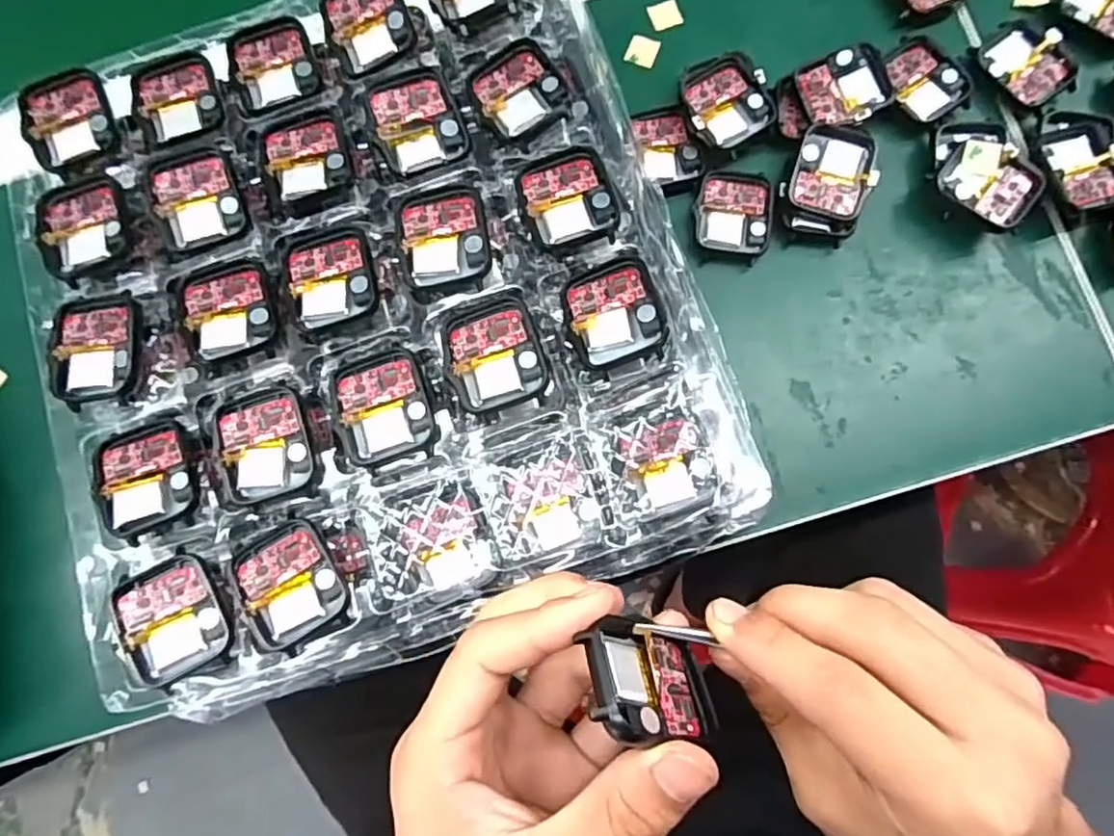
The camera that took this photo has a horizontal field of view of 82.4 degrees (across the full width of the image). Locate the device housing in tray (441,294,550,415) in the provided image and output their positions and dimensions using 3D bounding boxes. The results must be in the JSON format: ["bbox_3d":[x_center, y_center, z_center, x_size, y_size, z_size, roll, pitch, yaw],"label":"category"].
[{"bbox_3d":[-0.026,-0.026,0.254,0.038,0.006,0.044,-17,81,1],"label":"device housing in tray"}]

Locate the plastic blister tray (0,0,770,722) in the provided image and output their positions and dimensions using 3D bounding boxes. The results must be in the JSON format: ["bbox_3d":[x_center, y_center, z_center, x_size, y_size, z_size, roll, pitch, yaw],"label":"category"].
[{"bbox_3d":[-0.085,-0.053,0.267,0.263,0.028,0.289,-18,84,0],"label":"plastic blister tray"}]

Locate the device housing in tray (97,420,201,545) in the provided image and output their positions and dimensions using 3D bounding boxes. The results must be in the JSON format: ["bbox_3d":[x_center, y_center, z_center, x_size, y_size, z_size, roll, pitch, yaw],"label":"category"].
[{"bbox_3d":[-0.167,0.023,0.259,0.037,0.012,0.044,-24,81,-1],"label":"device housing in tray"}]

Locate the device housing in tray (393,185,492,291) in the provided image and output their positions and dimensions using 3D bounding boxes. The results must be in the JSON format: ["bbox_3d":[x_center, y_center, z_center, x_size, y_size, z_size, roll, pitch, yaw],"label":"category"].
[{"bbox_3d":[-0.047,-0.076,0.263,0.037,0.007,0.042,-11,81,2],"label":"device housing in tray"}]

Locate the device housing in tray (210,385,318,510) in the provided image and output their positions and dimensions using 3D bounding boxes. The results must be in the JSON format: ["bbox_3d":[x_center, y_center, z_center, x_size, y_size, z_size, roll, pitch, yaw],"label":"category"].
[{"bbox_3d":[-0.117,0.011,0.255,0.037,0.005,0.043,-15,81,1],"label":"device housing in tray"}]

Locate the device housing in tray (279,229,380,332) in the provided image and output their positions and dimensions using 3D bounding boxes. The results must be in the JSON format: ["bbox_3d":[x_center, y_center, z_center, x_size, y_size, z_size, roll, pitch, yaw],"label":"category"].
[{"bbox_3d":[-0.095,-0.060,0.266,0.037,0.009,0.042,-19,81,0],"label":"device housing in tray"}]

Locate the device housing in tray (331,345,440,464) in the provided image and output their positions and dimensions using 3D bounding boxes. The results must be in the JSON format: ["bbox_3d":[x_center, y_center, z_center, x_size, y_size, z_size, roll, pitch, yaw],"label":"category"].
[{"bbox_3d":[-0.069,-0.006,0.256,0.038,0.009,0.047,-19,81,0],"label":"device housing in tray"}]

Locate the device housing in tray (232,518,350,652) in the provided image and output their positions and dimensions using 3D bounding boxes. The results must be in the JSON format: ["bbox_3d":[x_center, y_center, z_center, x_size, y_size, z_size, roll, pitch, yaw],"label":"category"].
[{"bbox_3d":[-0.104,0.063,0.247,0.037,0.010,0.044,-34,81,-2],"label":"device housing in tray"}]

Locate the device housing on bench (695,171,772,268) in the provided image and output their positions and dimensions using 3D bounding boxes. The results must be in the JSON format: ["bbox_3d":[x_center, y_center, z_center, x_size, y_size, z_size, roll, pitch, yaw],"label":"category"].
[{"bbox_3d":[0.088,-0.101,0.319,0.036,0.008,0.041,5,82,4],"label":"device housing on bench"}]

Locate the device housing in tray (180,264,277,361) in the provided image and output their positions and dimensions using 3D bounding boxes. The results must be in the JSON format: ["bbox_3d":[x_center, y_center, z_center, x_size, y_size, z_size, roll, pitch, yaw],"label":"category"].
[{"bbox_3d":[-0.137,-0.046,0.266,0.035,0.008,0.040,-18,81,0],"label":"device housing in tray"}]

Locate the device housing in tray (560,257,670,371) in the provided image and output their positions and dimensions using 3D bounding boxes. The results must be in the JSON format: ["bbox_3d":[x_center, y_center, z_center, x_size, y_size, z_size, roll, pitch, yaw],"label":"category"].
[{"bbox_3d":[0.022,-0.042,0.253,0.037,0.013,0.042,-14,81,1],"label":"device housing in tray"}]

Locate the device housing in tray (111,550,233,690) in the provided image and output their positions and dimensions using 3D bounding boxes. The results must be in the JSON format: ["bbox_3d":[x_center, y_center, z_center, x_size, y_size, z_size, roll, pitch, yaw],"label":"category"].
[{"bbox_3d":[-0.147,0.077,0.246,0.039,0.011,0.044,-28,81,-1],"label":"device housing in tray"}]

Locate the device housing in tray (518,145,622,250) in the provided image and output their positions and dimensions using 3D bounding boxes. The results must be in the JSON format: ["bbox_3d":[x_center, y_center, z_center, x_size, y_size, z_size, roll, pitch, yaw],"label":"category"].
[{"bbox_3d":[0.004,-0.092,0.264,0.036,0.009,0.042,-16,81,1],"label":"device housing in tray"}]

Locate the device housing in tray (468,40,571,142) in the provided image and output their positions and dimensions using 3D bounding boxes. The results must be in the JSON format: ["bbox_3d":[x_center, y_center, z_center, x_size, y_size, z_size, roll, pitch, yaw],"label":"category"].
[{"bbox_3d":[-0.017,-0.141,0.274,0.034,0.009,0.042,-27,81,-1],"label":"device housing in tray"}]

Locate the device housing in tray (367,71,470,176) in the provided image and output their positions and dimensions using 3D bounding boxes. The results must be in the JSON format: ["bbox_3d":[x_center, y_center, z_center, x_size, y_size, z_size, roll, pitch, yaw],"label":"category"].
[{"bbox_3d":[-0.060,-0.127,0.274,0.036,0.009,0.044,-19,81,0],"label":"device housing in tray"}]

